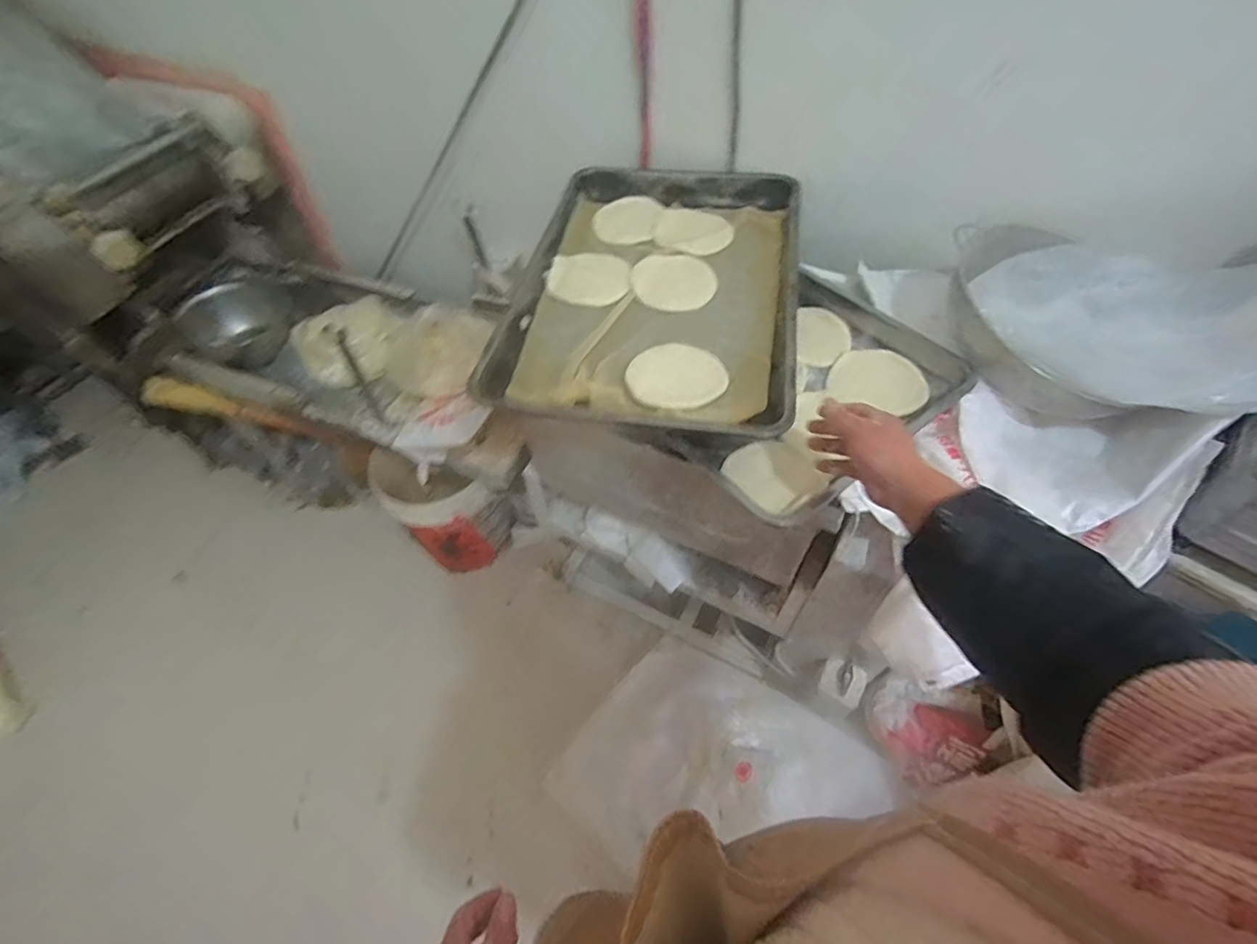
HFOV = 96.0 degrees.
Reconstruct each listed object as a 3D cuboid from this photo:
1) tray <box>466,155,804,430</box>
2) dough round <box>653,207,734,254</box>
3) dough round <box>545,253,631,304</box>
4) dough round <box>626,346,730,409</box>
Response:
[{"bbox_3d":[0.046,-0.289,0.826,0.374,0.057,0.581,7,55,8],"label":"tray"},{"bbox_3d":[0.109,-0.399,0.928,0.124,0.011,0.128,-1,54,2],"label":"dough round"},{"bbox_3d":[-0.059,-0.298,0.859,0.120,0.015,0.120,-1,54,2],"label":"dough round"},{"bbox_3d":[0.063,-0.121,0.719,0.121,0.013,0.106,-30,59,-18],"label":"dough round"}]

